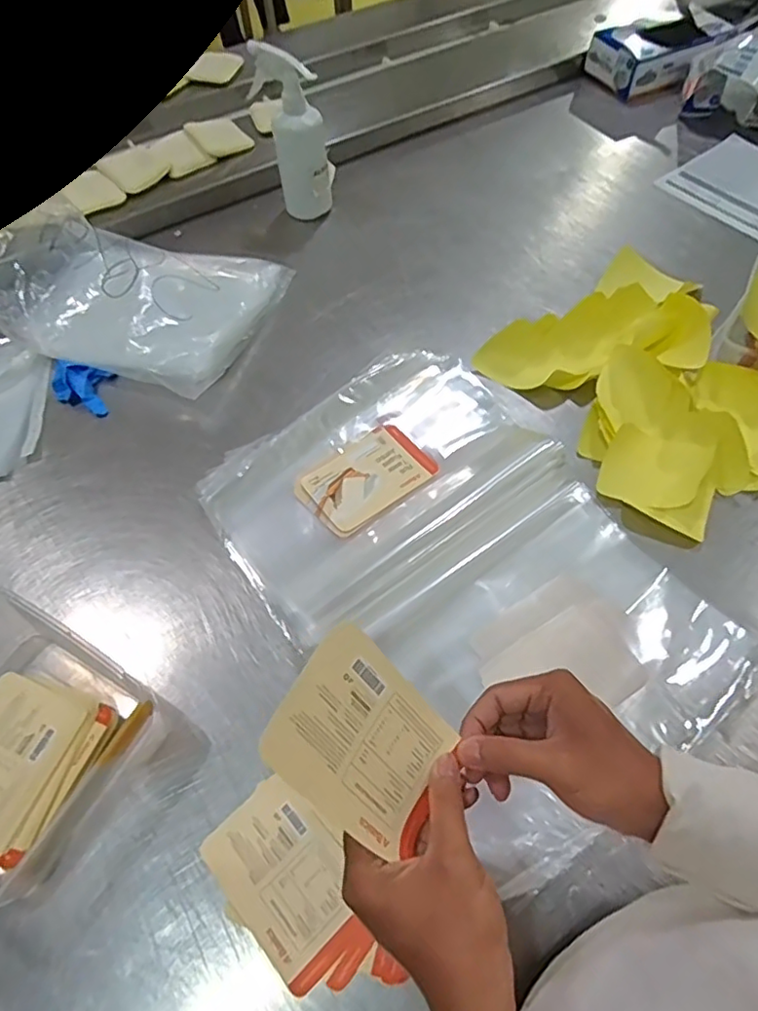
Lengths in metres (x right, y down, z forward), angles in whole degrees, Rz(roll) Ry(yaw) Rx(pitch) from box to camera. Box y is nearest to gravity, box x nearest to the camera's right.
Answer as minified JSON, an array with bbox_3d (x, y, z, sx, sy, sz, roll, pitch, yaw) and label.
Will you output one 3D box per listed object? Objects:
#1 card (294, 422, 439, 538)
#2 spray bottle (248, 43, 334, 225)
[{"bbox_3d":[-0.011,-0.029,0.634,0.139,0.009,0.090,-39,65,-19],"label":"card"},{"bbox_3d":[-0.121,-0.518,0.832,0.100,0.198,0.075,-5,59,-1],"label":"spray bottle"}]

